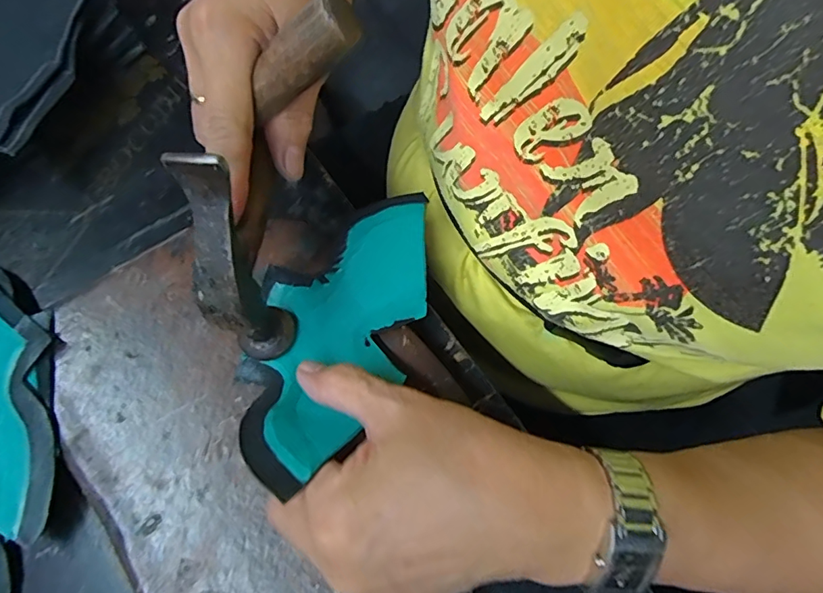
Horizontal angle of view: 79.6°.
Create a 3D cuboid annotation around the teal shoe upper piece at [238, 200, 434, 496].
[{"bbox_3d":[-0.043,0.015,0.253,0.082,0.044,0.167,20,53,5],"label":"teal shoe upper piece"}]

